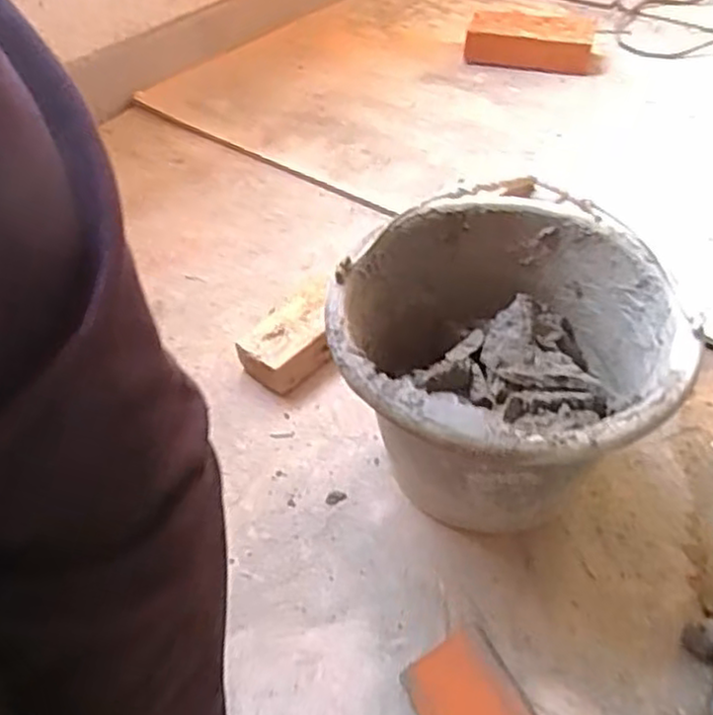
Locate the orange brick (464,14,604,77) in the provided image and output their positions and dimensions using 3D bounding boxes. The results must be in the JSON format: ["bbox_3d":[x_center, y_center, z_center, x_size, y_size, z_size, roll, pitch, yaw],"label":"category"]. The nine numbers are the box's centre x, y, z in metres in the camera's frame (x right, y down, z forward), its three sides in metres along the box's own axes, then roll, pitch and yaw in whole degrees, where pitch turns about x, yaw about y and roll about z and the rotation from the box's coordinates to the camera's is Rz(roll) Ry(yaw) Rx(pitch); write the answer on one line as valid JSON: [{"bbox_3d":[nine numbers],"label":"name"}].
[{"bbox_3d":[0.279,-0.490,1.117,0.210,0.057,0.073,6,46,9],"label":"orange brick"}]

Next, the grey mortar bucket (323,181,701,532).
[{"bbox_3d":[0.109,0.019,0.540,0.228,0.170,0.243,-1,43,1],"label":"grey mortar bucket"}]

